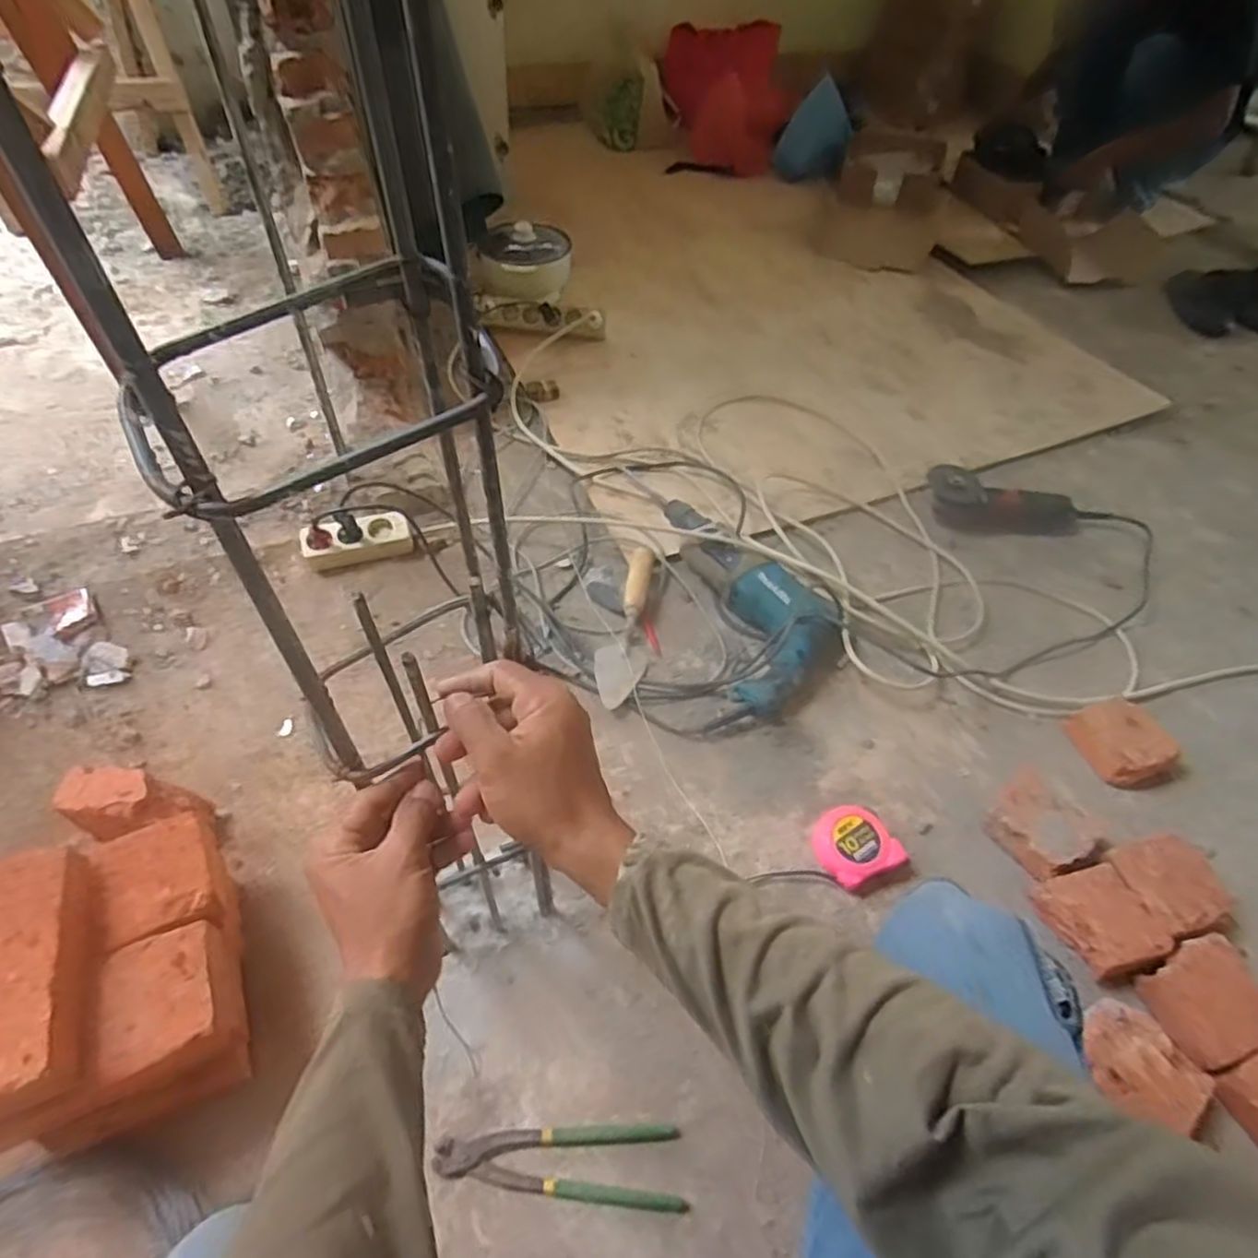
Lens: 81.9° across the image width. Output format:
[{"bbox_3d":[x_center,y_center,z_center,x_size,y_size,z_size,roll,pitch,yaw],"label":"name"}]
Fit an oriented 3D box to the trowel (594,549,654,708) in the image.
[{"bbox_3d":[0.000,-0.009,1.037,0.072,0.040,0.268,11,52,3],"label":"trowel"}]

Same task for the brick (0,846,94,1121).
[{"bbox_3d":[-0.504,0.286,0.584,0.109,0.056,0.201,-18,54,-18],"label":"brick"}]

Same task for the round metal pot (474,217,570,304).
[{"bbox_3d":[-0.219,-0.772,1.551,0.191,0.114,0.191,3,54,-3],"label":"round metal pot"}]

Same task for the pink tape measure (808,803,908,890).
[{"bbox_3d":[0.266,0.255,0.859,0.093,0.043,0.088,-15,55,-16],"label":"pink tape measure"}]

